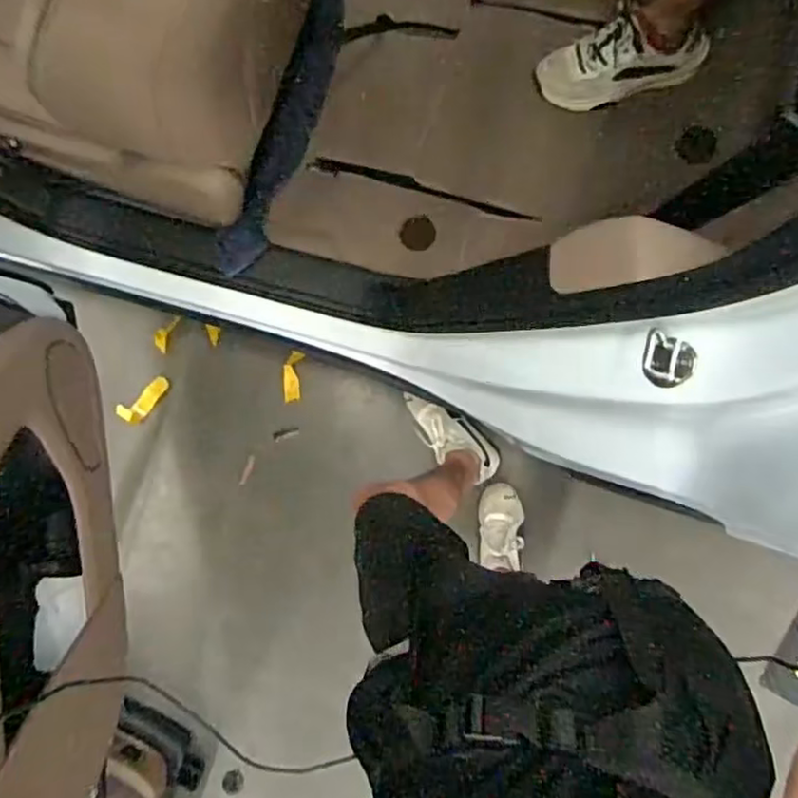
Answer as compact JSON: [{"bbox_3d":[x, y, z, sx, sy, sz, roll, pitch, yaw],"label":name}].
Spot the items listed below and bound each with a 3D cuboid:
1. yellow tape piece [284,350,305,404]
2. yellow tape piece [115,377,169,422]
[{"bbox_3d":[-0.242,-0.051,1.525,0.043,0.021,0.115,8,89,4],"label":"yellow tape piece"},{"bbox_3d":[-0.579,0.001,1.525,0.052,0.020,0.127,43,76,4],"label":"yellow tape piece"}]

